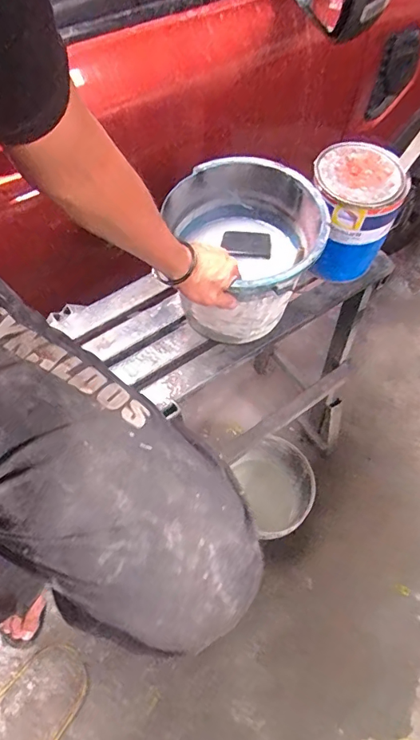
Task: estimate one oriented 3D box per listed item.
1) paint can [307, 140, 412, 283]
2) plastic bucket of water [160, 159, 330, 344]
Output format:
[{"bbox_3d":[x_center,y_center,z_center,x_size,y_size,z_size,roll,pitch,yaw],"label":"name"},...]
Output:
[{"bbox_3d":[0.262,-0.301,0.908,0.154,0.198,0.165,15,63,5],"label":"paint can"},{"bbox_3d":[0.052,-0.201,0.847,0.254,0.224,0.242,1,64,-2],"label":"plastic bucket of water"}]

